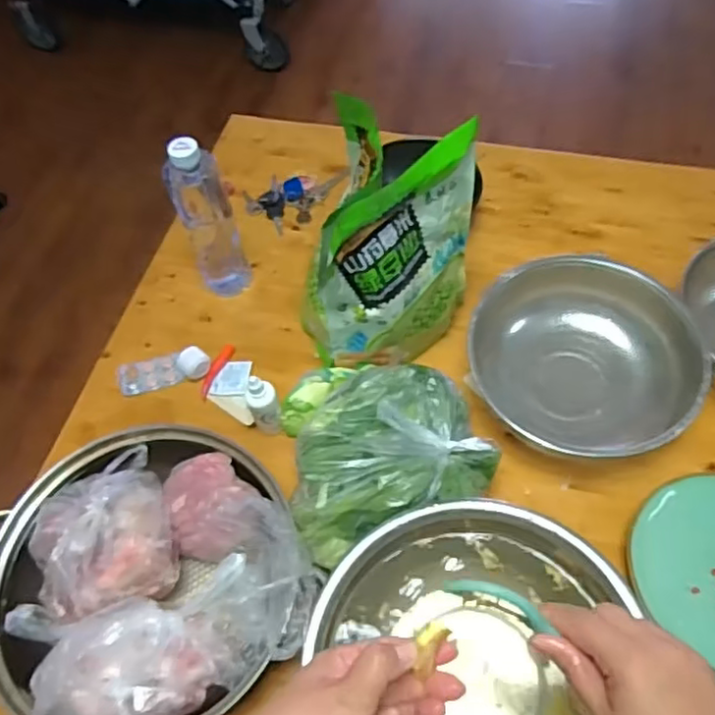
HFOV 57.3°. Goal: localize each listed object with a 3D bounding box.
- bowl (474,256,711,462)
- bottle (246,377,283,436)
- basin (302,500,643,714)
[{"bbox_3d":[0.249,0.007,0.733,0.238,0.091,0.221,-2,59,3],"label":"bowl"},{"bbox_3d":[-0.104,0.056,0.732,0.031,0.097,0.026,-21,60,-8],"label":"bottle"},{"bbox_3d":[0.097,0.279,0.572,0.261,0.088,0.279,-2,59,3],"label":"basin"}]

